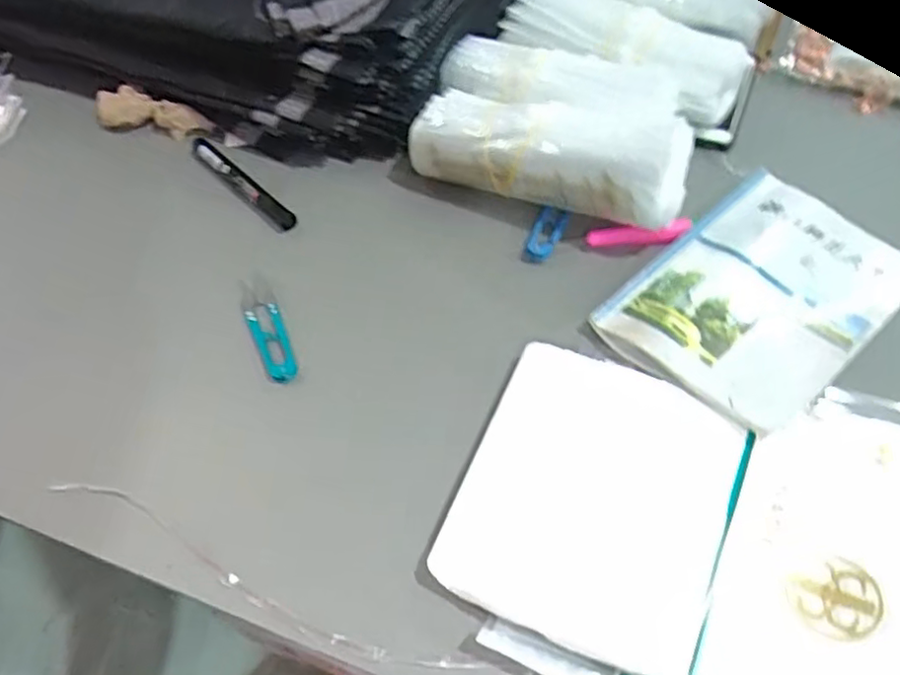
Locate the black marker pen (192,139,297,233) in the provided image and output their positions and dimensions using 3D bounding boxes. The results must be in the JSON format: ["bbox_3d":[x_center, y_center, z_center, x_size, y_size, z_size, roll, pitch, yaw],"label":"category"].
[{"bbox_3d":[-0.180,-0.133,0.564,0.136,0.018,0.017,38,66,25],"label":"black marker pen"}]

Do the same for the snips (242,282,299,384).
[{"bbox_3d":[-0.136,-0.008,0.483,0.025,0.012,0.105,-25,58,-13],"label":"snips"}]

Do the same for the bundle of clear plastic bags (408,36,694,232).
[{"bbox_3d":[0.086,-0.173,0.527,0.220,0.091,0.128,20,60,16],"label":"bundle of clear plastic bags"}]

